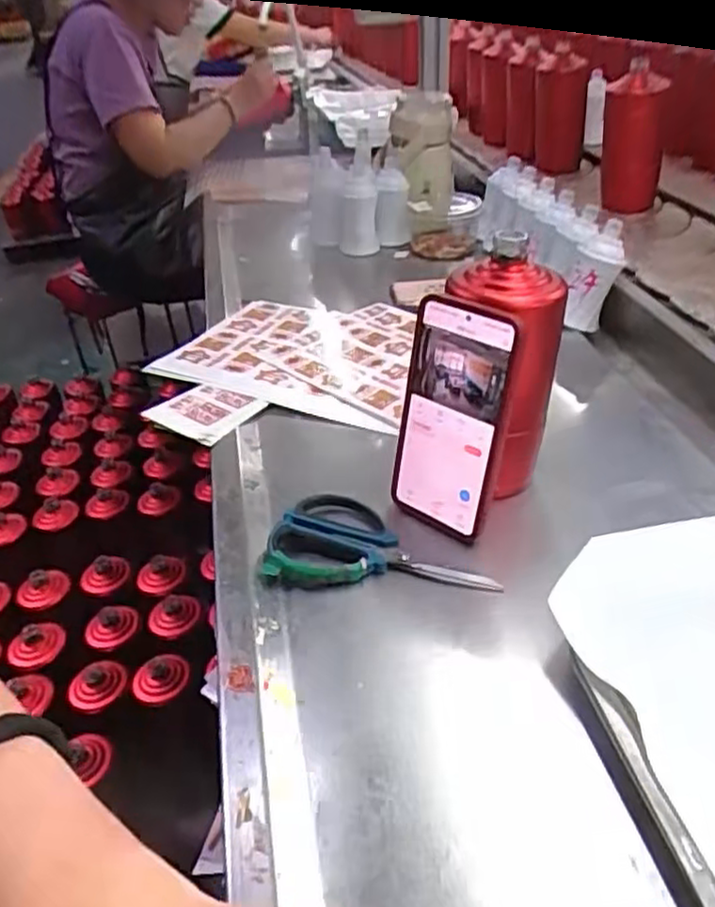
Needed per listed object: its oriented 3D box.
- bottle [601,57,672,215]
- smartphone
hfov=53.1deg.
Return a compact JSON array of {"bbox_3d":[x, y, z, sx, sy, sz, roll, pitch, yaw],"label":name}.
[{"bbox_3d":[0.420,-0.481,1.093,0.091,0.194,0.095,8,37,18],"label":"bottle"},{"bbox_3d":[0.064,-0.023,0.513,0.083,0.165,0.013,27,31,36],"label":"smartphone"}]

